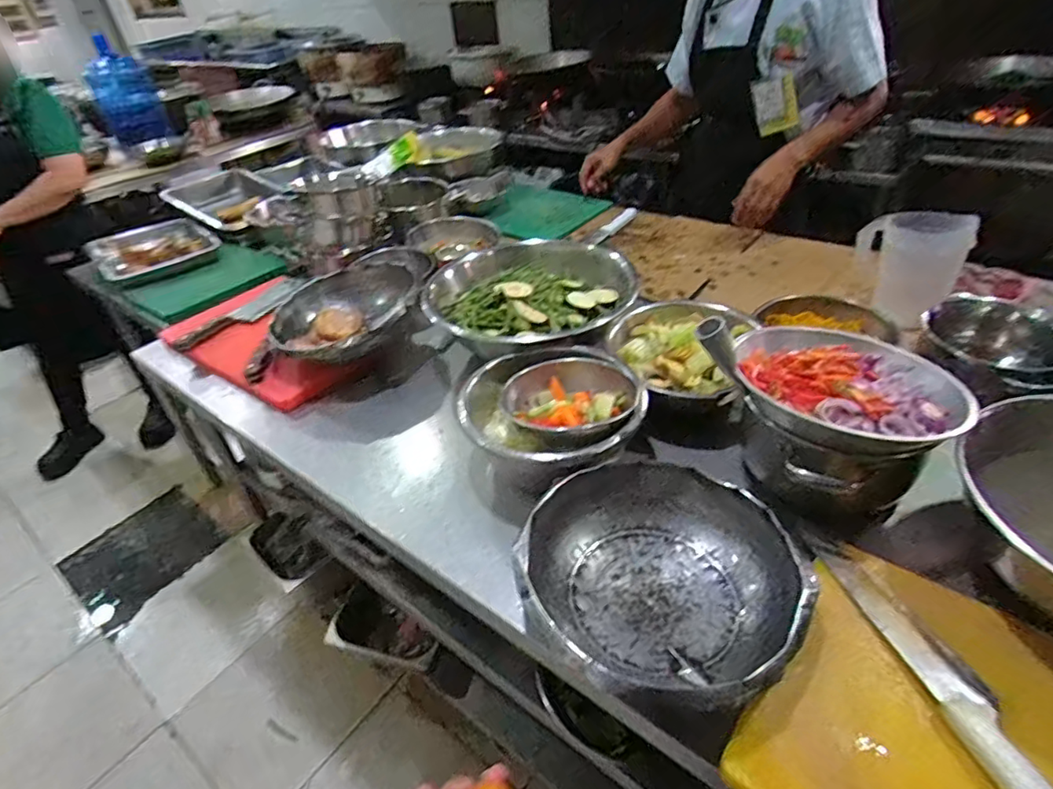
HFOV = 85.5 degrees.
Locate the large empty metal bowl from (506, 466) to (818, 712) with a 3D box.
[{"bbox_3d":[0.140,0.196,0.611,0.273,0.098,0.281,-4,38,3],"label":"large empty metal bowl"}]

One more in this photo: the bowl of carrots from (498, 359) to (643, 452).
[{"bbox_3d":[0.062,0.011,0.790,0.185,0.055,0.157,9,41,19],"label":"bowl of carrots"}]

